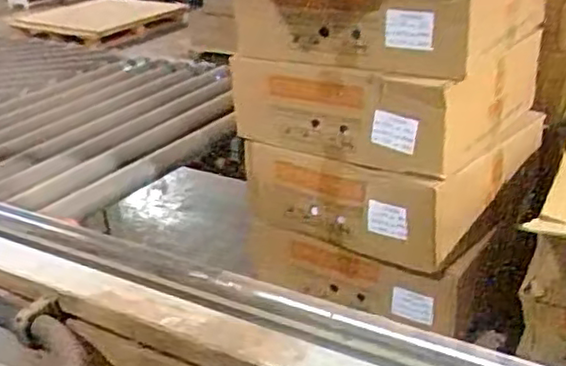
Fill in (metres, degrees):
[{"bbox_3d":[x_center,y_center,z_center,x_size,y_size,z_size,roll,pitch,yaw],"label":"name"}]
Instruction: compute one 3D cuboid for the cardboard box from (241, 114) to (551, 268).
[{"bbox_3d":[0.211,-0.028,1.440,0.471,0.187,0.400,16,32,35],"label":"cardboard box"}]

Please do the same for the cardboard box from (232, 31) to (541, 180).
[{"bbox_3d":[0.204,-0.183,1.361,0.437,0.162,0.374,16,32,35],"label":"cardboard box"}]

